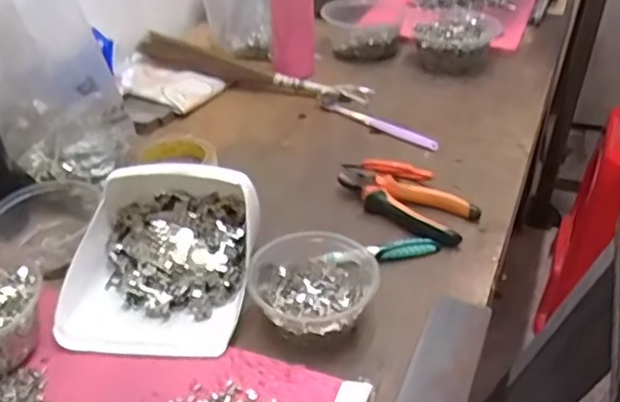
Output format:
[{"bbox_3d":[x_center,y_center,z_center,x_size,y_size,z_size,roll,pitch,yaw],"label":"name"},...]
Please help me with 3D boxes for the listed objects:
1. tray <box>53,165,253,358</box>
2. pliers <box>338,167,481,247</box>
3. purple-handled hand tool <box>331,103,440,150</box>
[{"bbox_3d":[-0.131,0.043,0.559,0.156,0.080,0.168,4,36,5],"label":"tray"},{"bbox_3d":[0.095,0.001,0.674,0.150,0.029,0.063,21,41,26],"label":"pliers"},{"bbox_3d":[0.093,-0.100,0.829,0.019,0.012,0.166,-31,44,-34],"label":"purple-handled hand tool"}]

